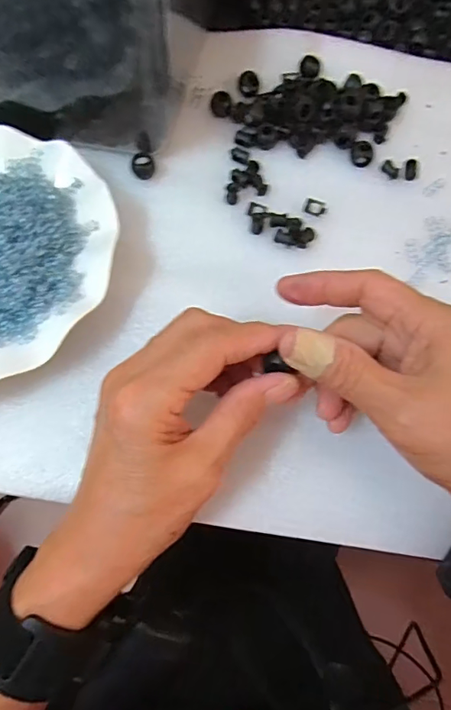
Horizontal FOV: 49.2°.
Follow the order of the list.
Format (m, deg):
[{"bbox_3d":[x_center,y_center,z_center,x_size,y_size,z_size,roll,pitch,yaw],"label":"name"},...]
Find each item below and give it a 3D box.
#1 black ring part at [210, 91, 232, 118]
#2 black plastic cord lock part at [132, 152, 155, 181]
[{"bbox_3d":[-0.003,-0.188,0.367,0.015,0.005,0.019,0,69,-2],"label":"black ring part"},{"bbox_3d":[-0.056,-0.130,0.340,0.015,0.009,0.016,-9,69,-6],"label":"black plastic cord lock part"}]

